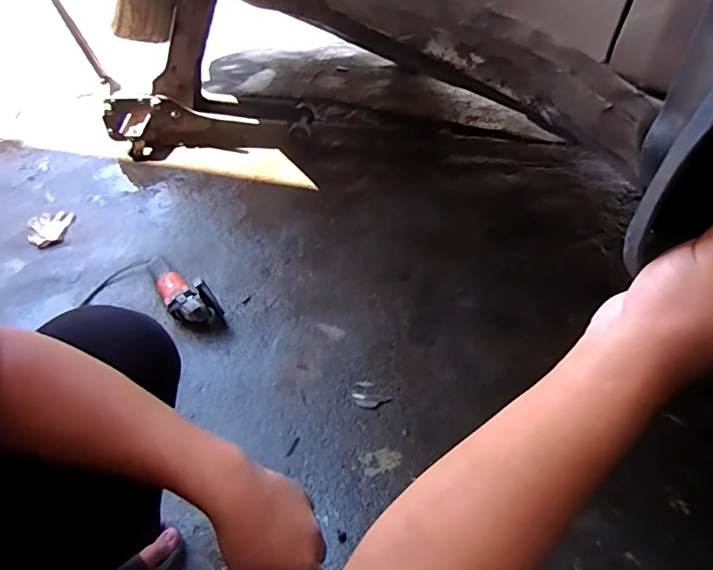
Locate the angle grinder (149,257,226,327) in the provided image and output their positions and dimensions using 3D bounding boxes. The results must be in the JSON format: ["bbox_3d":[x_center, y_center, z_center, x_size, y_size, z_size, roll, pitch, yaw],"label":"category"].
[{"bbox_3d":[-0.412,-0.005,1.150,0.108,0.092,0.269,-22,46,-23],"label":"angle grinder"}]

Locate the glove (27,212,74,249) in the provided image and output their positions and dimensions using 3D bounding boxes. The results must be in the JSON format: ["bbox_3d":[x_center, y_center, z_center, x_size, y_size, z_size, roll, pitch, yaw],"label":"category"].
[{"bbox_3d":[-0.871,-0.159,1.391,0.111,0.024,0.174,-16,44,-17],"label":"glove"}]

